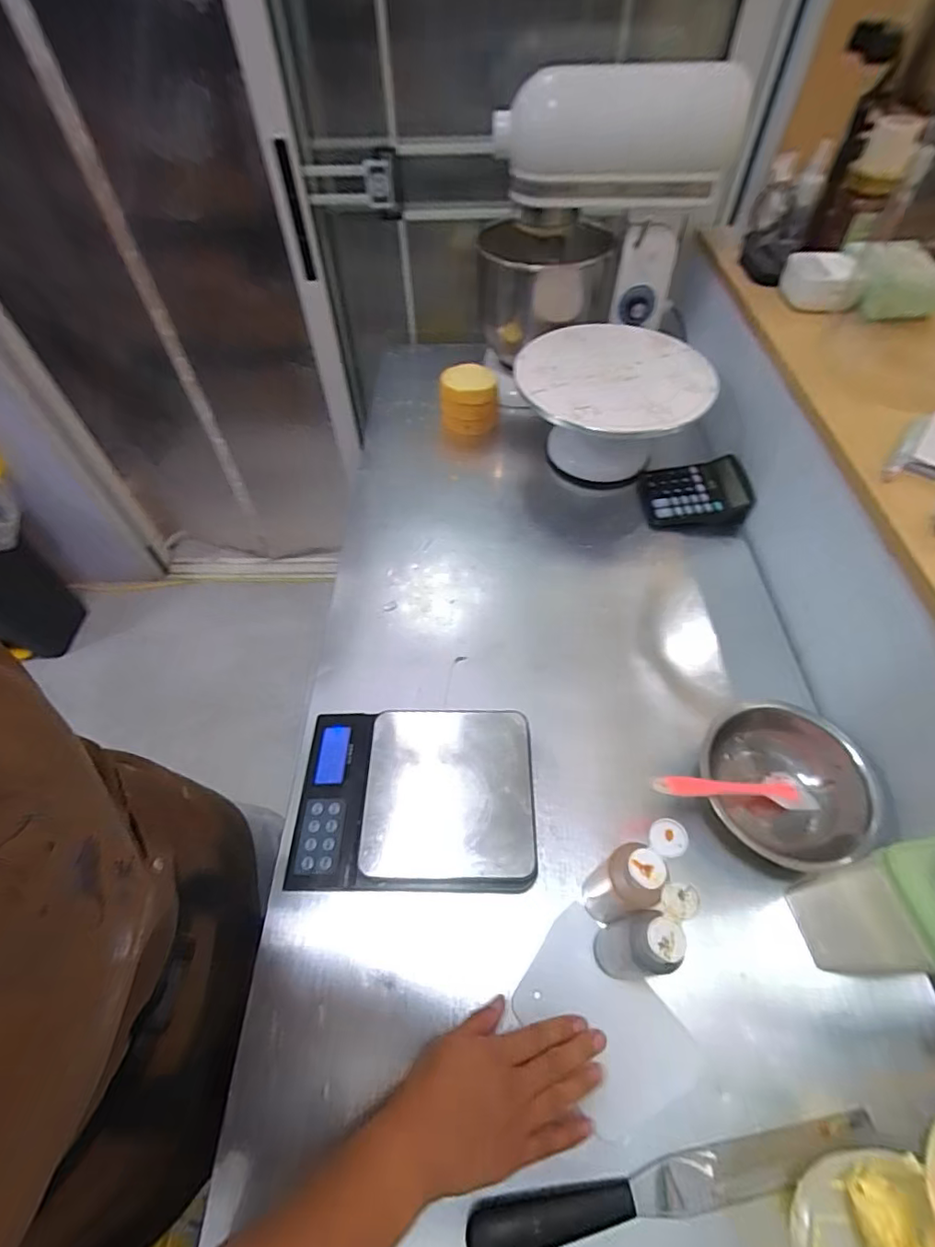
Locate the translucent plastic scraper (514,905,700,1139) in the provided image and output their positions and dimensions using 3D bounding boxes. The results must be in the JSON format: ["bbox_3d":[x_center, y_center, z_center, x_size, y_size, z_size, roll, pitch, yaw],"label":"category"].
[{"bbox_3d":[0.111,0.336,0.436,0.099,0.009,0.146,-36,66,-16],"label":"translucent plastic scraper"}]

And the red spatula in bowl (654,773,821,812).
[{"bbox_3d":[0.265,0.161,0.501,0.204,0.013,0.034,10,50,-21],"label":"red spatula in bowl"}]

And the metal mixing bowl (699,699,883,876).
[{"bbox_3d":[0.315,0.166,0.520,0.151,0.080,0.153,0,53,0],"label":"metal mixing bowl"}]

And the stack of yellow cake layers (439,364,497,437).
[{"bbox_3d":[0.001,-0.391,0.910,0.099,0.087,0.103,-1,53,-1],"label":"stack of yellow cake layers"}]

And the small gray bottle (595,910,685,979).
[{"bbox_3d":[0.134,0.260,0.411,0.038,0.130,0.036,0,53,0],"label":"small gray bottle"}]

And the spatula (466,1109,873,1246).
[{"bbox_3d":[0.156,0.421,0.386,0.309,0.025,0.031,-7,54,-6],"label":"spatula"}]

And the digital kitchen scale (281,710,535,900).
[{"bbox_3d":[-0.054,0.174,0.523,0.236,0.043,0.171,2,53,1],"label":"digital kitchen scale"}]

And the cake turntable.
[{"bbox_3d":[0.222,-0.324,0.810,0.270,0.156,0.275,0,53,0],"label":"cake turntable"}]

